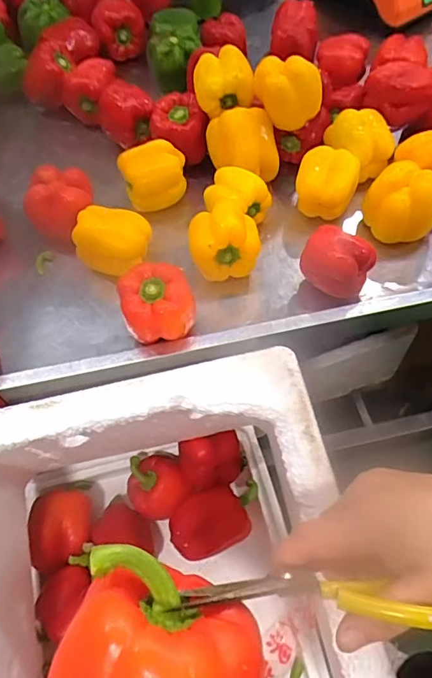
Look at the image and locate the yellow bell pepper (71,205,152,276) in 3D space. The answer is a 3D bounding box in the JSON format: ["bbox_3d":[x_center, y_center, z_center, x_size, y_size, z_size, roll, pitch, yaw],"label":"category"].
[{"bbox_3d":[-0.134,-0.130,0.652,0.092,0.077,0.080,13,59,10],"label":"yellow bell pepper"}]

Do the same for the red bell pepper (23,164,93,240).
[{"bbox_3d":[-0.214,-0.186,0.676,0.082,0.084,0.083,-1,58,2],"label":"red bell pepper"}]

